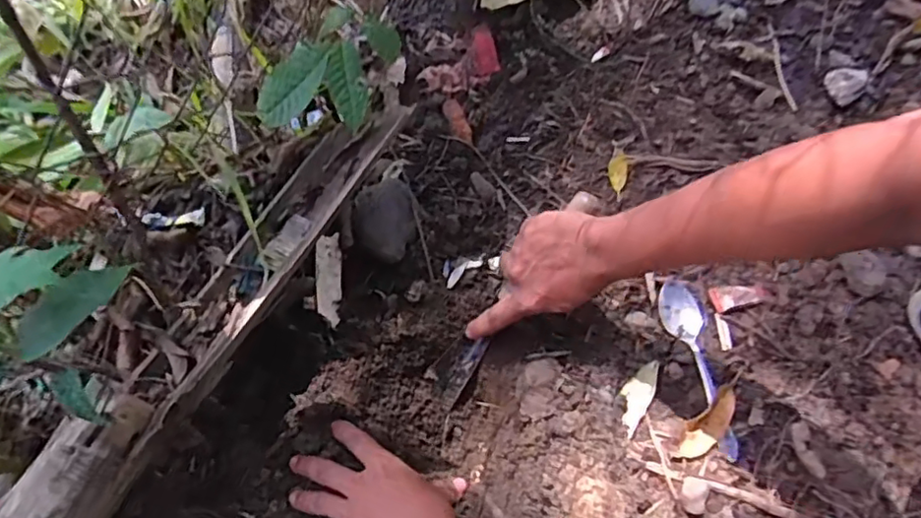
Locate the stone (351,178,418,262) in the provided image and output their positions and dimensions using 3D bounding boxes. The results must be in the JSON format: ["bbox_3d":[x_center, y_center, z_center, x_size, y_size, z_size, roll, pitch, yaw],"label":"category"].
[{"bbox_3d":[-0.074,-0.040,0.594,0.059,0.035,0.082,0,71,-3],"label":"stone"}]

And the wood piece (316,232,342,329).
[{"bbox_3d":[-0.122,0.019,0.564,0.026,0.006,0.083,0,84,-37],"label":"wood piece"}]

